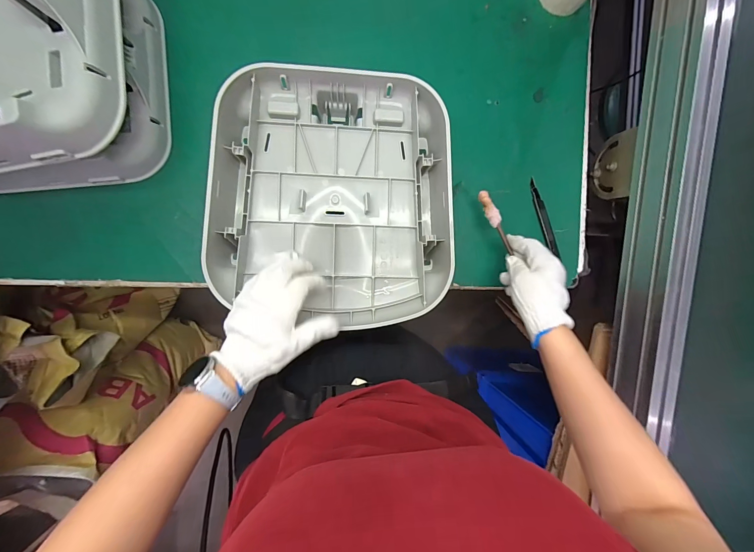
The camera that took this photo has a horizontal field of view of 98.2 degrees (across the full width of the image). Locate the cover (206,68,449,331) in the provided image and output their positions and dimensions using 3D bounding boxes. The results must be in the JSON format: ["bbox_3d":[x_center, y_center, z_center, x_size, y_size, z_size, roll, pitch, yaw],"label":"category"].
[{"bbox_3d":[-0.057,-0.103,0.453,0.312,0.073,0.324,1,92,-6],"label":"cover"}]

